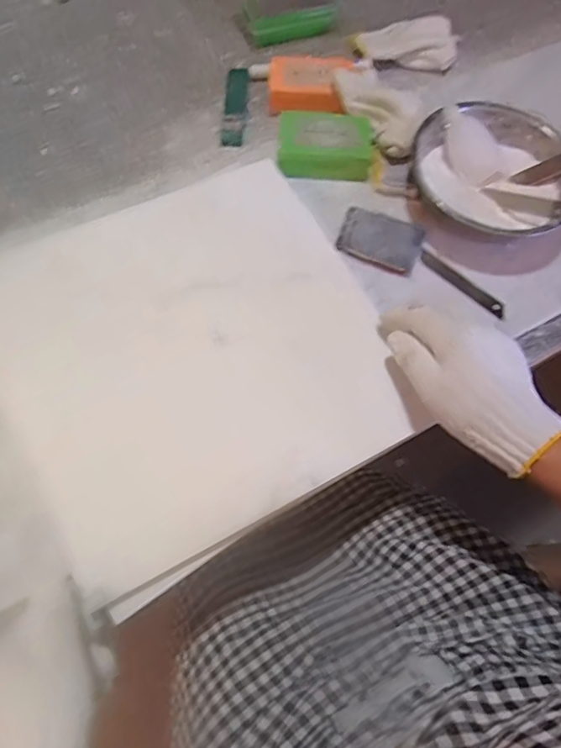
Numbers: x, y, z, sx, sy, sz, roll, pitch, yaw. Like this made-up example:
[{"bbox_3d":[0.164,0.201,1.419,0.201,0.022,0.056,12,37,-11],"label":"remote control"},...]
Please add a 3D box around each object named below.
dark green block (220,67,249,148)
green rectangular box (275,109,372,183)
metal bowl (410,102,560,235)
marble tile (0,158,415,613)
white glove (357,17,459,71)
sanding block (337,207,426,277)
[{"bbox_3d":[-0.049,-0.293,0.587,0.024,0.008,0.111,3,66,-2],"label":"dark green block"},{"bbox_3d":[0.044,-0.230,0.548,0.100,0.035,0.065,1,66,-3],"label":"green rectangular box"},{"bbox_3d":[0.208,-0.194,0.532,0.153,0.056,0.141,1,66,-3],"label":"metal bowl"},{"bbox_3d":[-0.075,-0.022,0.439,0.306,0.015,0.293,-26,70,-14],"label":"marble tile"},{"bbox_3d":[0.153,-0.389,0.637,0.121,0.021,0.061,-9,67,-7],"label":"white glove"},{"bbox_3d":[0.095,-0.127,0.516,0.077,0.010,0.058,22,67,7],"label":"sanding block"}]

